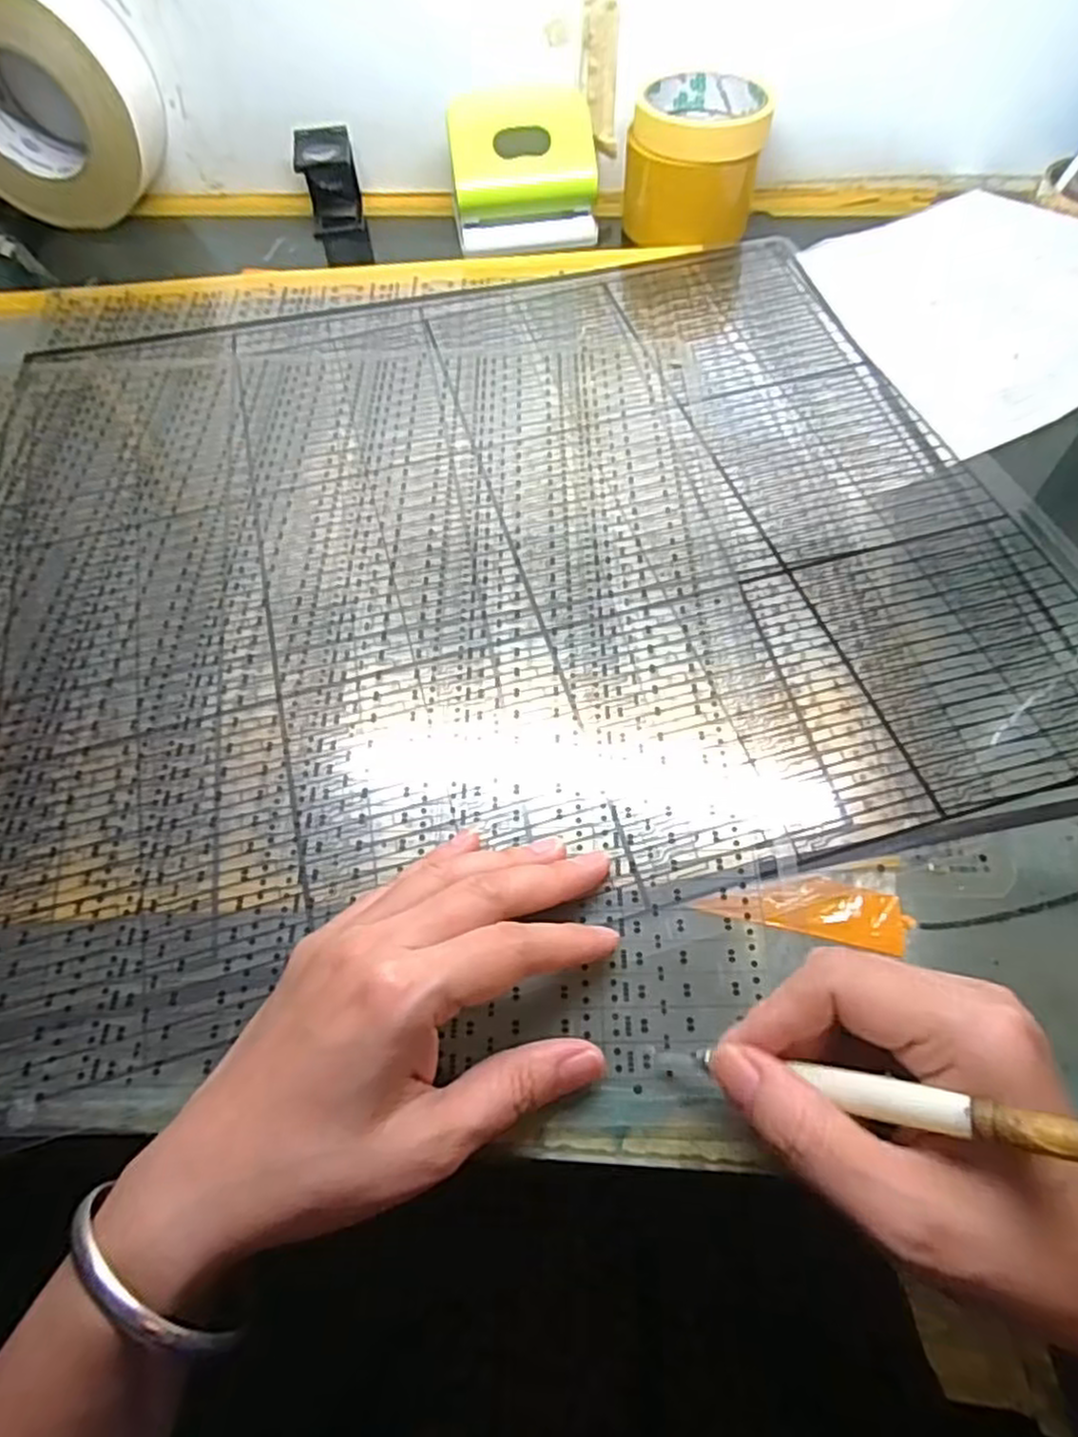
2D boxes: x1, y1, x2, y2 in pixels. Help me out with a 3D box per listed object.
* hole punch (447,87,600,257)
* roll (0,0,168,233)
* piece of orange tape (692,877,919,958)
[{"bbox_3d":[-0.011,-0.386,0.513,0.097,0.066,0.068,-8,58,-2],"label":"hole punch"},{"bbox_3d":[-0.351,-0.435,0.517,0.148,0.135,0.069,-1,58,2],"label":"roll"},{"bbox_3d":[0.098,0.068,0.268,0.072,0.004,0.022,11,59,9],"label":"piece of orange tape"}]

